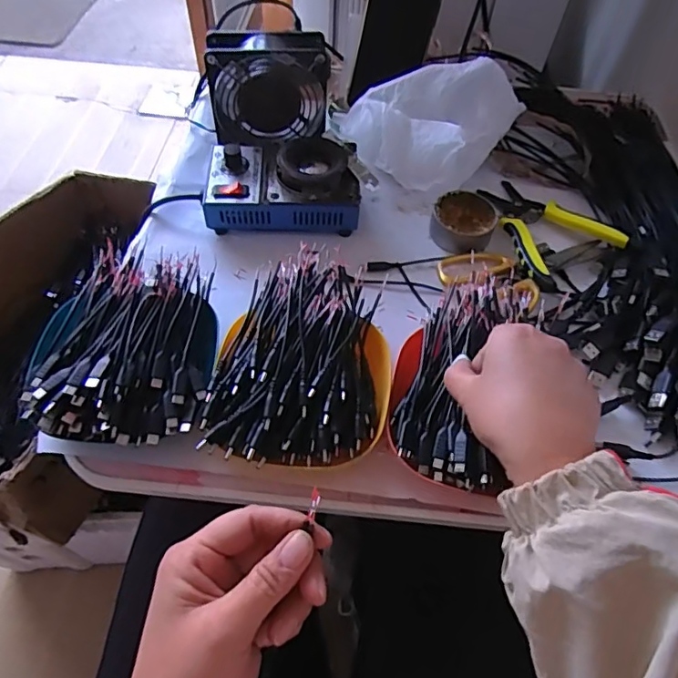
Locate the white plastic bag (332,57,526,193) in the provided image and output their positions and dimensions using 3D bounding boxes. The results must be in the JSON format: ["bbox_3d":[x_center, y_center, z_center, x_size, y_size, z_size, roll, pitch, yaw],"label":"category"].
[{"bbox_3d":[0.094,-0.244,0.576,0.132,0.089,0.147,-33,64,-22],"label":"white plastic bag"}]

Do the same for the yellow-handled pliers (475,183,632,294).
[{"bbox_3d":[0.199,-0.121,0.538,0.106,0.014,0.147,-26,62,-18],"label":"yellow-handled pliers"}]

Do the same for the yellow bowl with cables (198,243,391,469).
[{"bbox_3d":[-0.025,0.010,0.420,0.130,0.041,0.184,7,57,2],"label":"yellow bowl with cables"}]

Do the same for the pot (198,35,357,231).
[{"bbox_3d":[-0.066,-0.212,0.542,0.148,0.104,0.196,-6,57,-7],"label":"pot"}]

